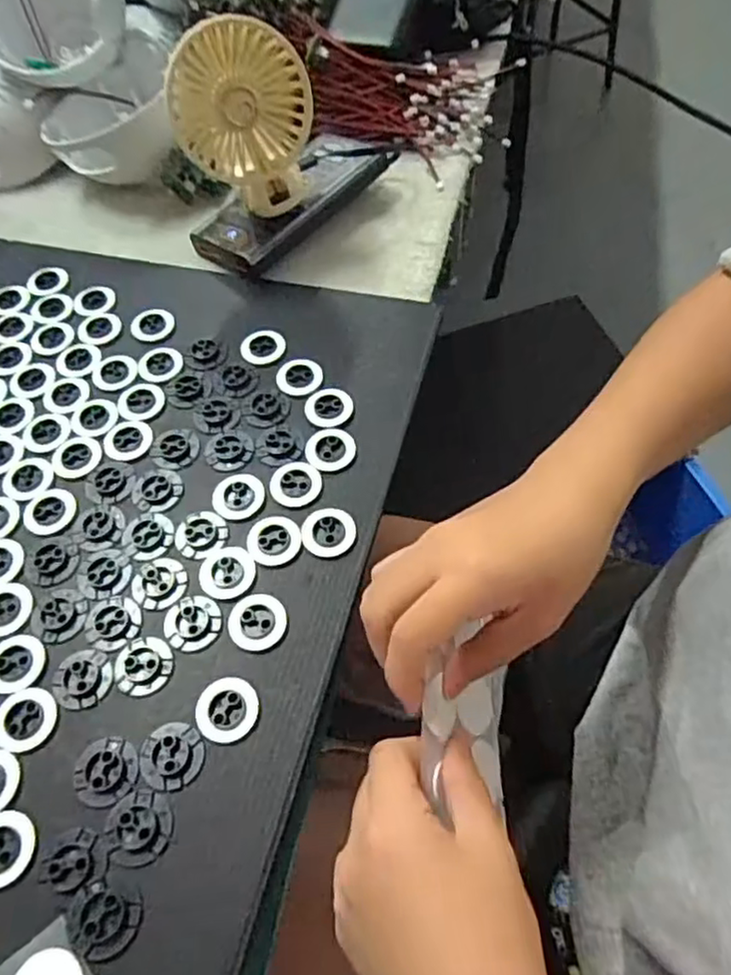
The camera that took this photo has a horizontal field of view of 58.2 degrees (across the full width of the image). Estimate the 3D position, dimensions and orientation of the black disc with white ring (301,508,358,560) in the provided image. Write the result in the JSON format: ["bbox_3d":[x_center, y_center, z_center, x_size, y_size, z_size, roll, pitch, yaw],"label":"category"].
[{"bbox_3d":[-0.019,0.023,0.347,0.028,0.004,0.028,-2,58,3],"label":"black disc with white ring"}]

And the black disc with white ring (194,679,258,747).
[{"bbox_3d":[-0.063,0.101,0.300,0.028,0.004,0.029,-2,58,3],"label":"black disc with white ring"}]

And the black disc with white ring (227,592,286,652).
[{"bbox_3d":[-0.053,0.065,0.322,0.028,0.004,0.029,-2,58,3],"label":"black disc with white ring"}]

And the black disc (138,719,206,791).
[{"bbox_3d":[-0.086,0.118,0.290,0.028,0.004,0.028,-2,58,3],"label":"black disc"}]

